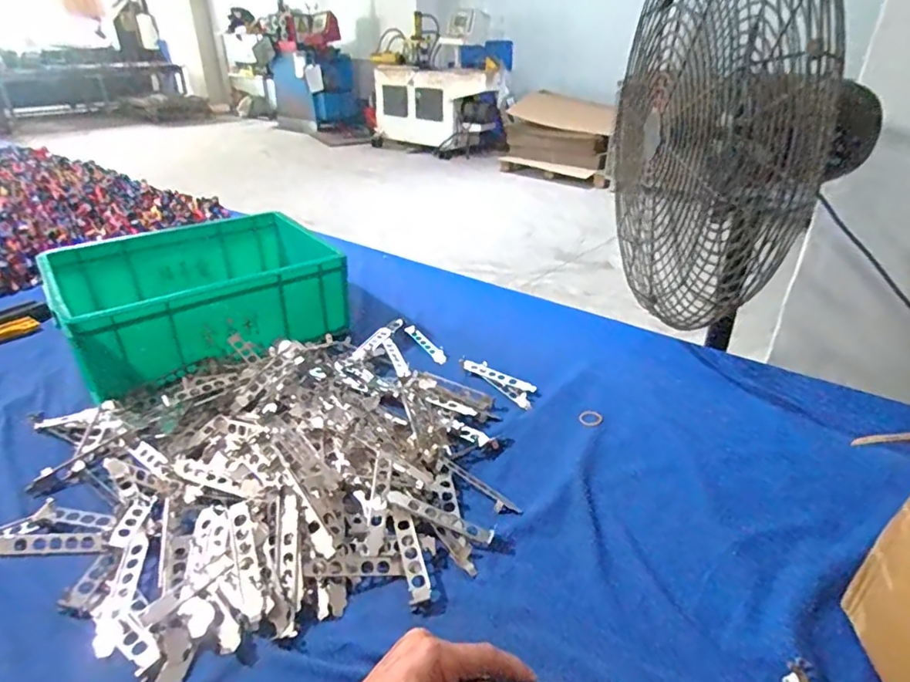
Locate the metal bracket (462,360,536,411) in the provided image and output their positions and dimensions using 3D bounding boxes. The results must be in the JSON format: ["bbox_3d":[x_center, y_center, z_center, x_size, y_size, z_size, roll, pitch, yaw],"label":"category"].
[{"bbox_3d":[0.069,0.054,0.812,0.041,0.015,0.137,-22,38,-36],"label":"metal bracket"}]

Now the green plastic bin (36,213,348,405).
[{"bbox_3d":[-0.418,-0.087,0.907,0.410,0.118,0.313,-20,37,-34],"label":"green plastic bin"}]

